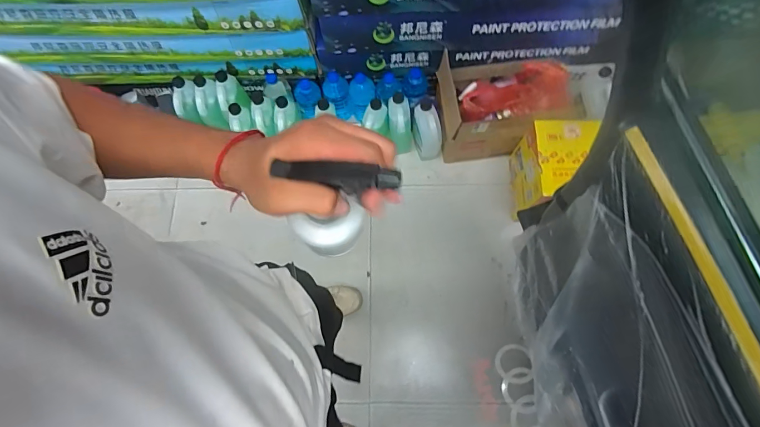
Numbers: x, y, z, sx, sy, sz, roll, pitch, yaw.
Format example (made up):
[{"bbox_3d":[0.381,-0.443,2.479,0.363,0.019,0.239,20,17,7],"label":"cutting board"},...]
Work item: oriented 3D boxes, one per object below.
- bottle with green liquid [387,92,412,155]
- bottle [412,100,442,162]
[{"bbox_3d":[0.071,-0.325,1.402,0.079,0.203,0.148,-9,74,-1],"label":"bottle with green liquid"},{"bbox_3d":[0.176,-0.302,1.436,0.088,0.238,0.103,-14,45,-3],"label":"bottle"}]

